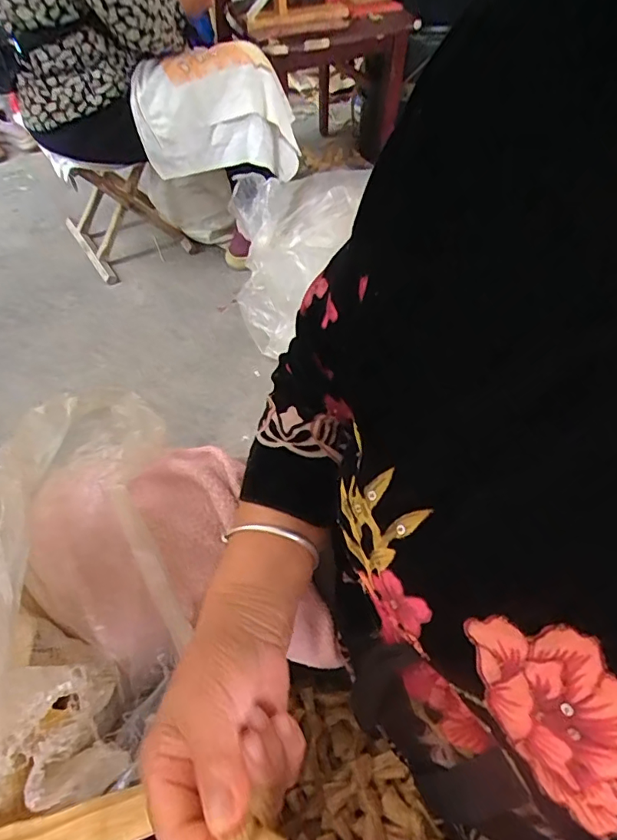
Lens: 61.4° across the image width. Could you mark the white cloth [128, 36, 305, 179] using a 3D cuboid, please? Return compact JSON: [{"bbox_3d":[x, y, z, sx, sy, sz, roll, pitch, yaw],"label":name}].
[{"bbox_3d":[-0.187,-0.635,1.090,0.314,0.225,0.135,-8,53,-7],"label":"white cloth"}]

